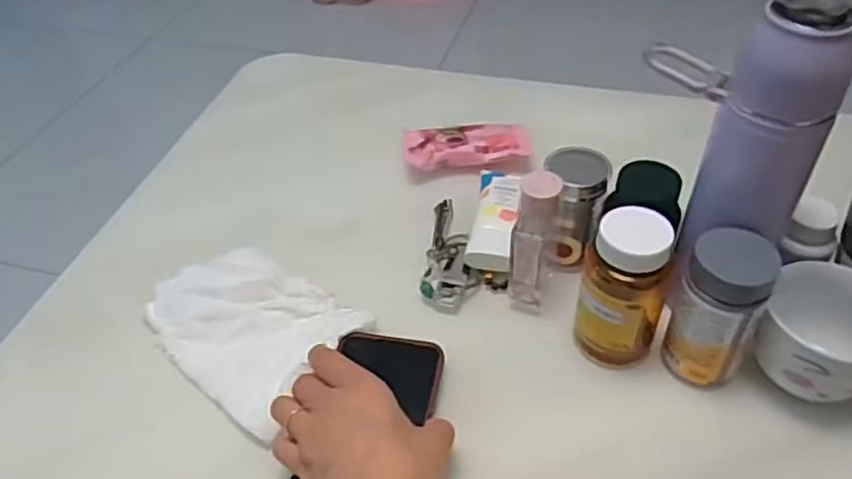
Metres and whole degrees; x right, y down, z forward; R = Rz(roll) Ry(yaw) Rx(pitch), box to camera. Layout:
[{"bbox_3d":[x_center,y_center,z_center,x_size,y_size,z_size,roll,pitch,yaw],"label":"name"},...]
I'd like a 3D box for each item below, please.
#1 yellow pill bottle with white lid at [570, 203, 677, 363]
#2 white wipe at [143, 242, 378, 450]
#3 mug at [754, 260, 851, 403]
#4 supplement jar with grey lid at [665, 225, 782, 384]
[{"bbox_3d":[0.136,0.032,0.466,0.054,0.118,0.049,15,47,18],"label":"yellow pill bottle with white lid"},{"bbox_3d":[-0.138,0.062,0.517,0.154,0.017,0.115,26,51,26],"label":"white wipe"},{"bbox_3d":[0.266,0.067,0.460,0.089,0.066,0.090,33,55,31],"label":"mug"},{"bbox_3d":[0.192,0.047,0.454,0.051,0.106,0.046,24,51,26],"label":"supplement jar with grey lid"}]

